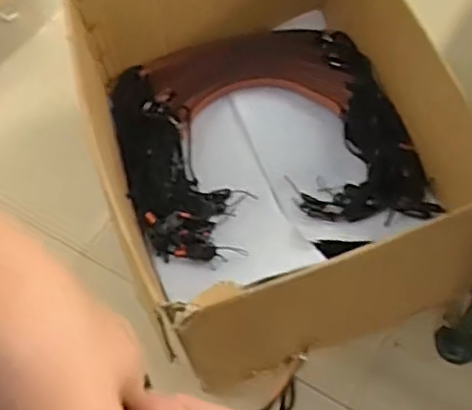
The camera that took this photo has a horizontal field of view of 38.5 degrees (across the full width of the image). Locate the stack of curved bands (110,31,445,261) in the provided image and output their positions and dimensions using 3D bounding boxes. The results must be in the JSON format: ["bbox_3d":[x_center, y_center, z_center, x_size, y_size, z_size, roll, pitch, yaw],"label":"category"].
[{"bbox_3d":[0.045,-0.117,1.270,0.509,0.096,0.475,-15,60,-4],"label":"stack of curved bands"}]

